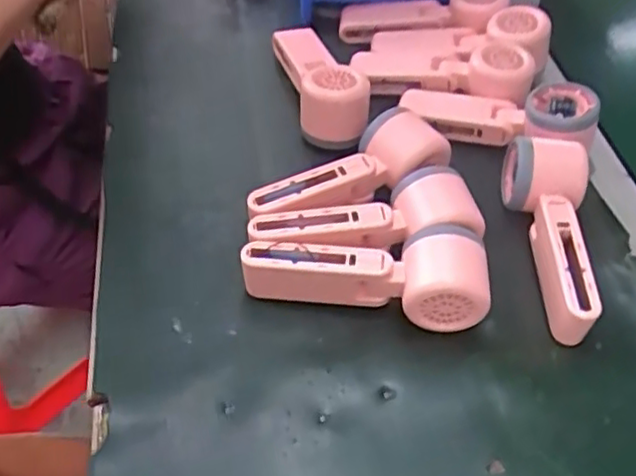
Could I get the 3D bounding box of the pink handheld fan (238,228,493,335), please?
[{"bbox_3d":[0.033,0.022,0.473,0.166,0.063,0.051,9,49,3],"label":"pink handheld fan"}]

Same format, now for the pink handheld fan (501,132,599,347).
[{"bbox_3d":[0.172,-0.005,0.503,0.055,0.061,0.157,8,49,2],"label":"pink handheld fan"}]

